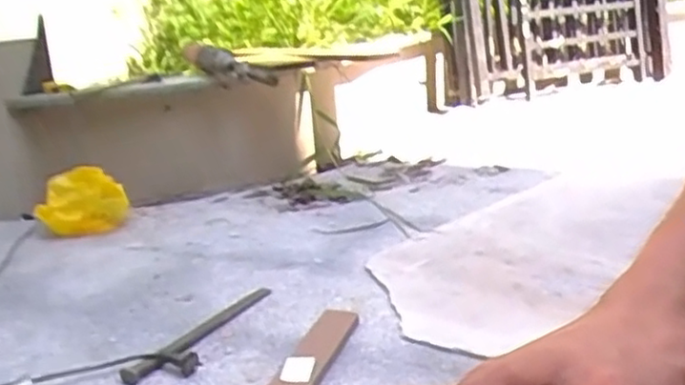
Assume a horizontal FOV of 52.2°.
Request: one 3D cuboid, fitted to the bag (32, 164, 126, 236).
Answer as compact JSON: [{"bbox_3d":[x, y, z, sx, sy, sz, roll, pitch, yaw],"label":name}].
[{"bbox_3d":[-0.632,0.028,1.701,0.200,0.148,0.132,-10,17,-18],"label":"bag"}]

